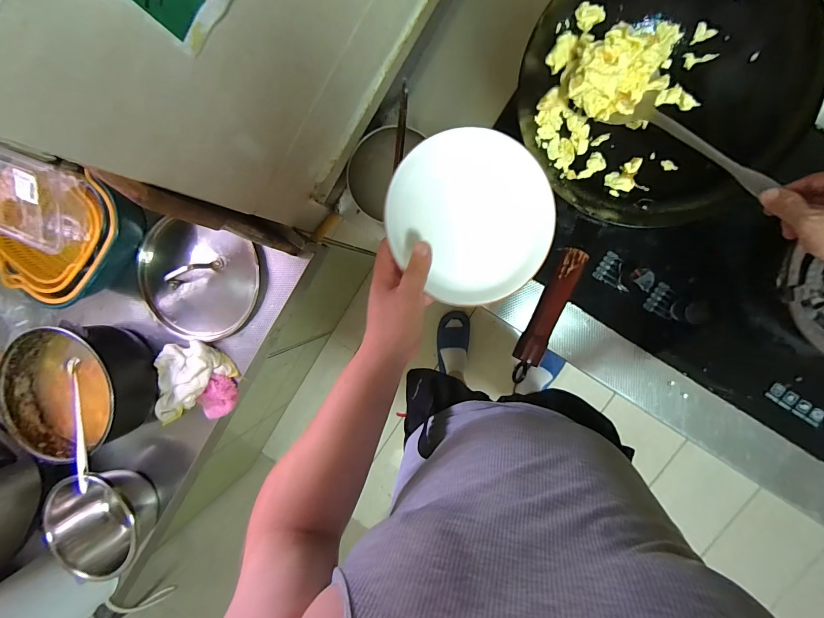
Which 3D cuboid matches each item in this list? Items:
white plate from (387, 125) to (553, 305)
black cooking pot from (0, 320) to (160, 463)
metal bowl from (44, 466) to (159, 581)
[{"bbox_3d":[0.061,-0.092,0.378,0.168,0.031,0.168,0,98,0],"label":"white plate"},{"bbox_3d":[-0.591,0.143,0.660,0.210,0.105,0.224,1,95,8],"label":"black cooking pot"},{"bbox_3d":[-0.582,0.401,0.704,0.183,0.111,0.183,1,95,8],"label":"metal bowl"}]

